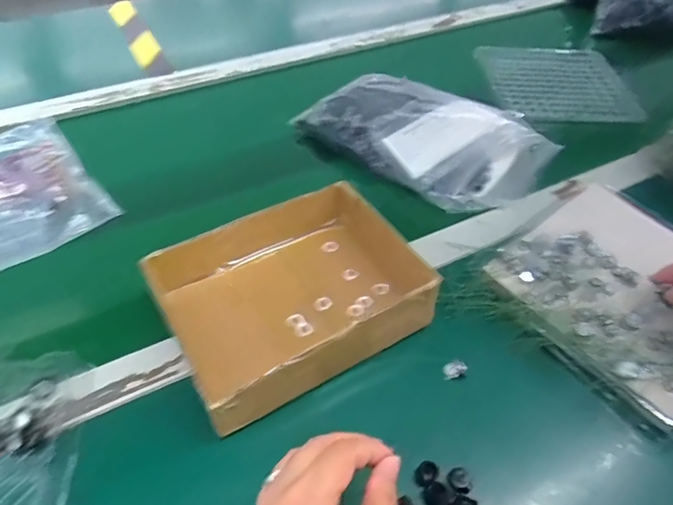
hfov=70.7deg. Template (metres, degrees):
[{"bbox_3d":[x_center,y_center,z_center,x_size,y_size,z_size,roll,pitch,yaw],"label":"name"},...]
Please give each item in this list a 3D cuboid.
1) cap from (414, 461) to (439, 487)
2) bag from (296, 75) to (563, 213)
[{"bbox_3d":[0.065,0.161,0.344,0.016,0.012,0.014,-30,57,-25],"label":"cap"},{"bbox_3d":[0.104,-0.143,0.587,0.279,0.070,0.159,33,55,23],"label":"bag"}]

